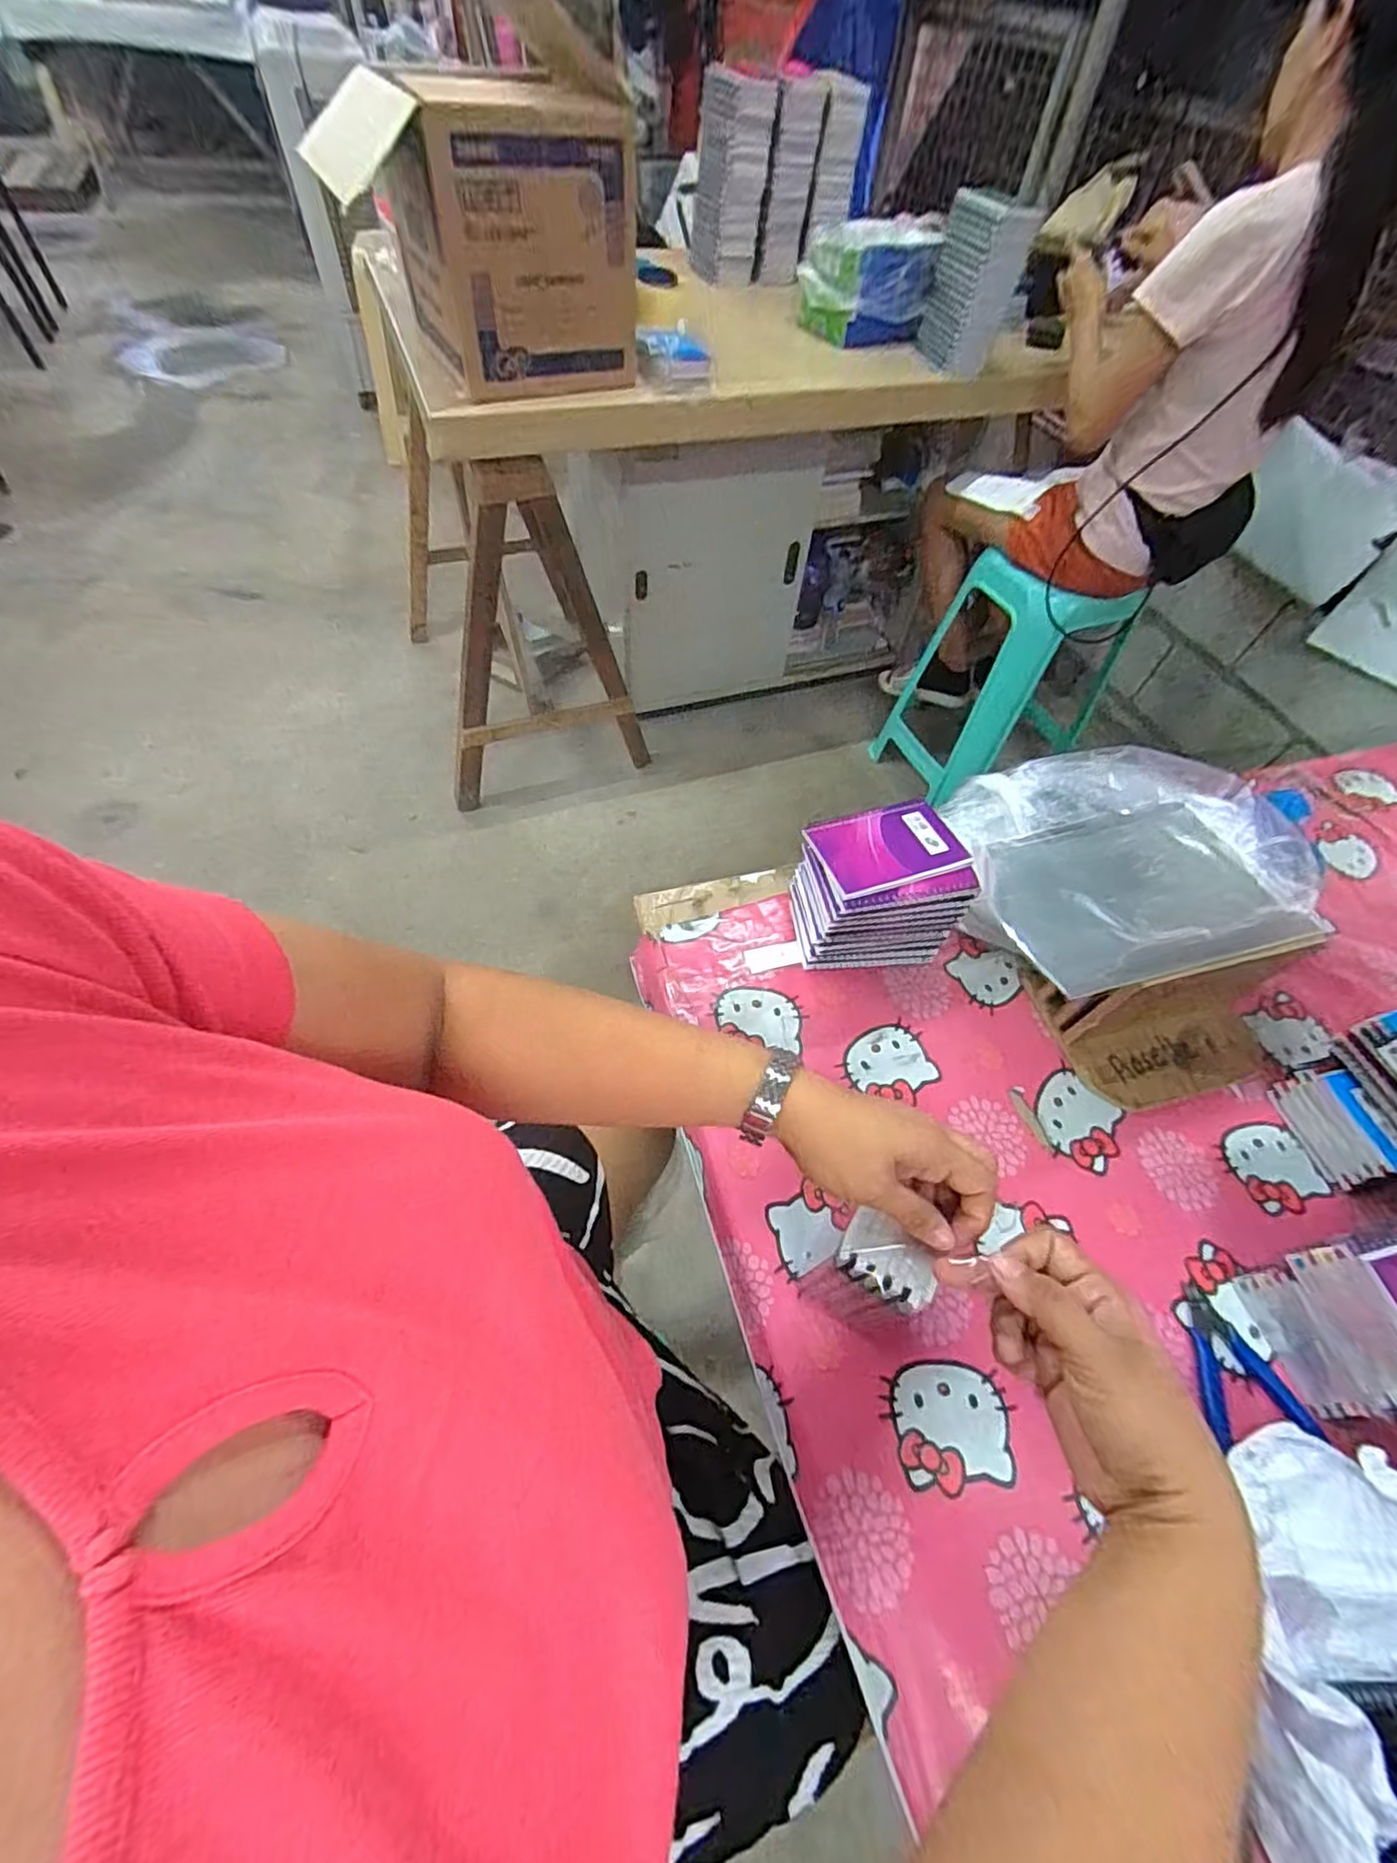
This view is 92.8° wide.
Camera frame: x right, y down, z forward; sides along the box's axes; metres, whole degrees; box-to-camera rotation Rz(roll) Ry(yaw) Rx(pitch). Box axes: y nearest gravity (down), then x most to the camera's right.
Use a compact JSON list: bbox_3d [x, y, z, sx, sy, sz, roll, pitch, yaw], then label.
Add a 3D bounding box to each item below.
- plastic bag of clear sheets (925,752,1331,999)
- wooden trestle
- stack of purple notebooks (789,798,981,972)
[{"bbox_3d":[0.394,-0.063,0.620,0.289,0.066,0.255,-3,57,-6],"label":"plastic bag of clear sheets"},{"bbox_3d":[-0.465,-0.861,1.616,0.498,0.773,0.776,-16,60,-15],"label":"wooden trestle"},{"bbox_3d":[0.168,-0.040,0.637,0.141,0.113,0.108,-6,58,-9],"label":"stack of purple notebooks"}]

